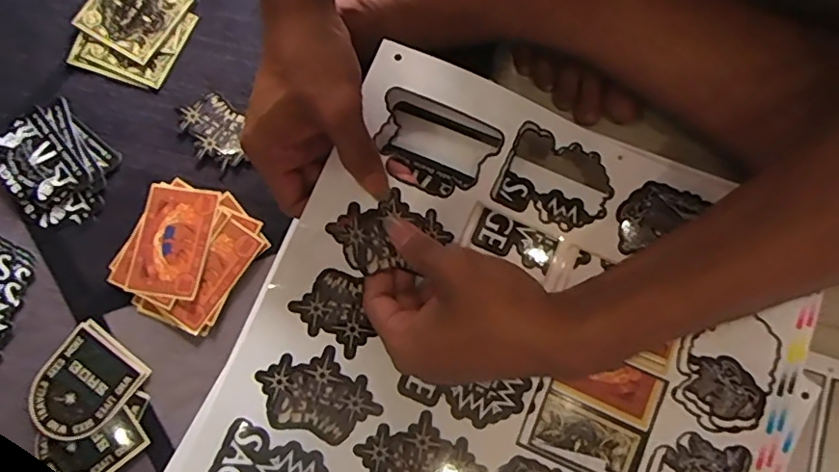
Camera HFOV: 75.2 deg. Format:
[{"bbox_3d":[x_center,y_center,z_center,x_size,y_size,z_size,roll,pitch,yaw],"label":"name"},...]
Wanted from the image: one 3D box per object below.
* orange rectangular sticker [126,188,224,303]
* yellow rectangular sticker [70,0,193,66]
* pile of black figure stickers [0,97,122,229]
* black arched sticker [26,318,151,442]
[{"bbox_3d":[-0.177,0.003,0.391,0.053,0.006,0.079,9,80,2],"label":"orange rectangular sticker"},{"bbox_3d":[-0.225,-0.177,0.427,0.067,0.004,0.067,31,81,0],"label":"yellow rectangular sticker"},{"bbox_3d":[-0.270,-0.052,0.403,0.089,0.005,0.074,44,81,4],"label":"pile of black figure stickers"},{"bbox_3d":[-0.232,0.102,0.375,0.062,0.004,0.070,36,77,9],"label":"black arched sticker"}]

